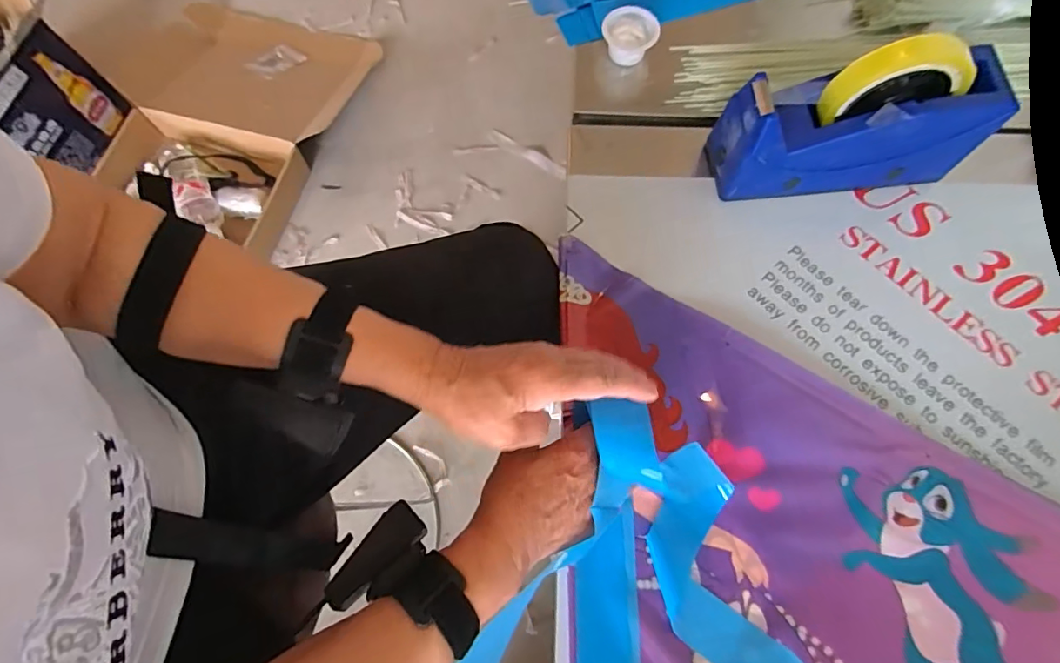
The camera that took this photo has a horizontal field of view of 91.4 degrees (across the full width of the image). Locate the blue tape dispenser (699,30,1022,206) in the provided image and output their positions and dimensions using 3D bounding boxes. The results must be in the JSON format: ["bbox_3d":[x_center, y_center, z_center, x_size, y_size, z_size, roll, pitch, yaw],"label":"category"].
[{"bbox_3d":[0.269,-0.174,0.428,0.201,0.126,0.068,-3,73,0],"label":"blue tape dispenser"}]

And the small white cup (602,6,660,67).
[{"bbox_3d":[0.099,-0.292,0.514,0.053,0.030,0.047,12,74,4],"label":"small white cup"}]

